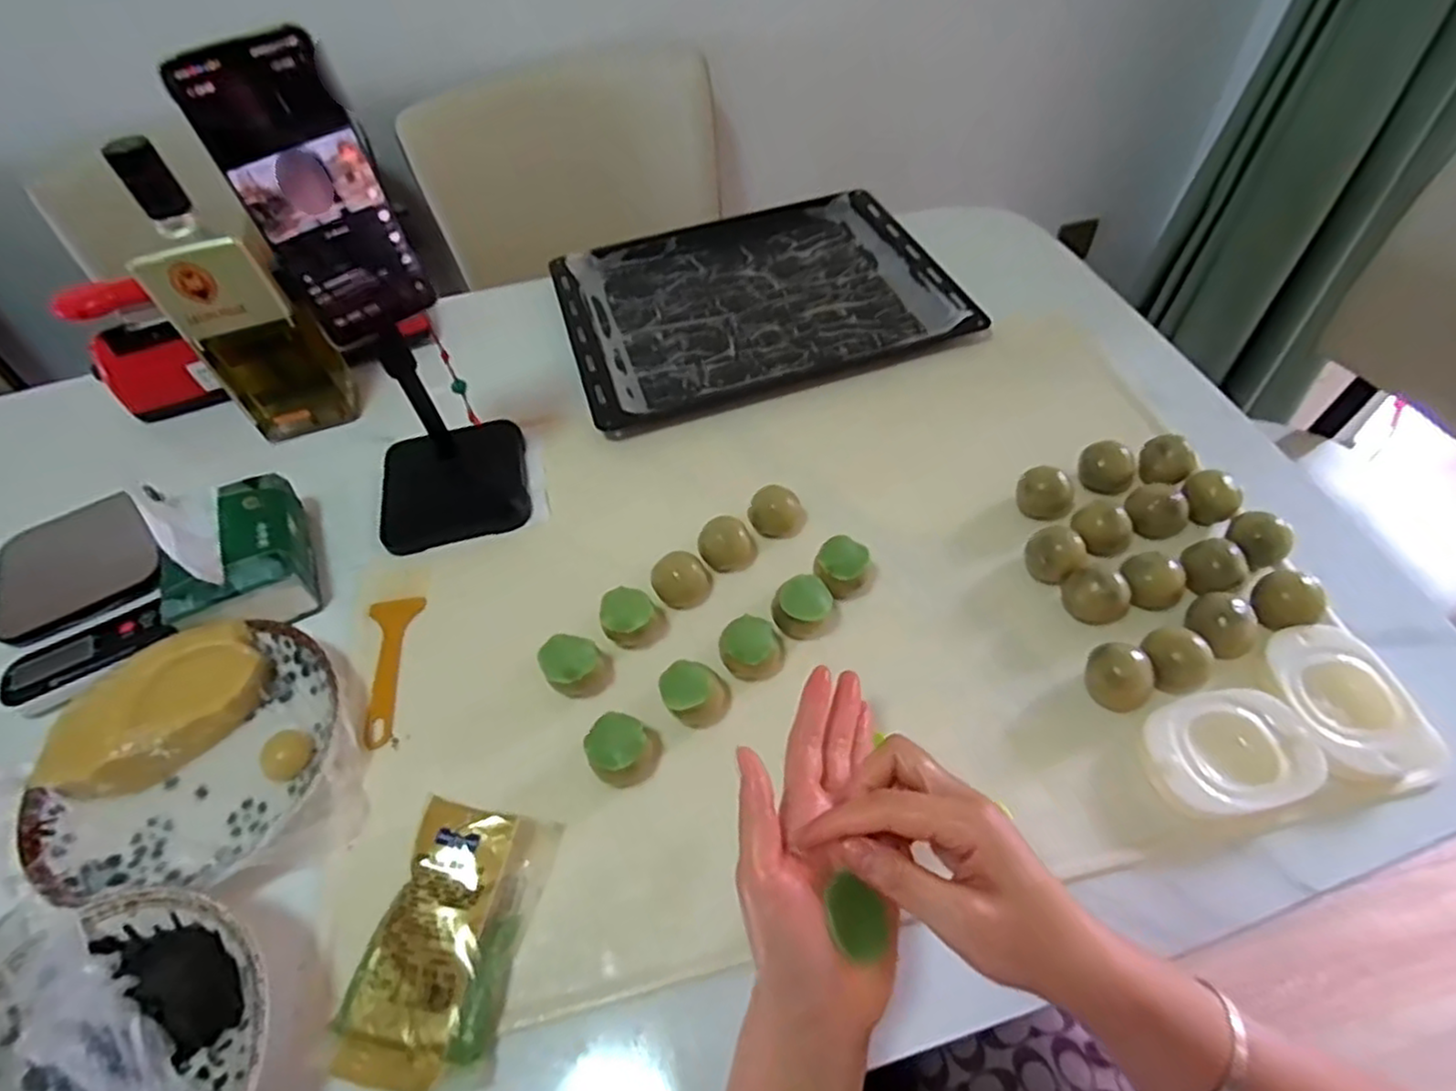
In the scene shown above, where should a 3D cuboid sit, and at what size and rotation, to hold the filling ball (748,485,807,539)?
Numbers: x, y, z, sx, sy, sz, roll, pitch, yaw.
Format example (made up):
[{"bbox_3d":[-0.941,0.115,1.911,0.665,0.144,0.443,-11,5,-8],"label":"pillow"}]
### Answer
[{"bbox_3d":[0.041,-0.025,0.577,0.041,0.034,0.034,23,59,21],"label":"filling ball"}]

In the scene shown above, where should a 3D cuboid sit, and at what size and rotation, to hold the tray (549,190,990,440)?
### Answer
[{"bbox_3d":[0.023,-0.280,0.780,0.401,0.034,0.325,-17,57,-9],"label":"tray"}]

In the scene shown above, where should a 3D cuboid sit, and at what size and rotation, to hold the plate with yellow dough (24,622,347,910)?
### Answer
[{"bbox_3d":[-0.363,0.138,0.482,0.179,0.048,0.176,-1,56,2],"label":"plate with yellow dough"}]

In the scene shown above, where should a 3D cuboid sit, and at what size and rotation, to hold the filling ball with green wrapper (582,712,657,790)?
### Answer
[{"bbox_3d":[-0.070,0.137,0.465,0.040,0.040,0.042,-3,53,4],"label":"filling ball with green wrapper"}]

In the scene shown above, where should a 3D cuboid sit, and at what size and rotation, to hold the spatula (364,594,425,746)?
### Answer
[{"bbox_3d":[-0.254,0.093,0.531,0.038,0.005,0.121,-10,56,-4],"label":"spatula"}]

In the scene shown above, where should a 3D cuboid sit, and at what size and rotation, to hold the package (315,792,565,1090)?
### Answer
[{"bbox_3d":[-0.164,0.227,0.411,0.089,0.033,0.141,6,56,7],"label":"package"}]

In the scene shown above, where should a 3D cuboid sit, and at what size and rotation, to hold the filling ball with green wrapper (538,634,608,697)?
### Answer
[{"bbox_3d":[-0.107,0.086,0.498,0.045,0.041,0.040,-26,57,-14],"label":"filling ball with green wrapper"}]

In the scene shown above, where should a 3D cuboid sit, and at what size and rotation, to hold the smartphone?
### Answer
[{"bbox_3d":[-0.243,-0.207,0.422,0.076,0.158,0.007,-37,48,-21],"label":"smartphone"}]

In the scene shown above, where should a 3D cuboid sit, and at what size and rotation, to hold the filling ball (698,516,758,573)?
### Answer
[{"bbox_3d":[0.000,0.001,0.561,0.044,0.032,0.035,-3,53,3],"label":"filling ball"}]

